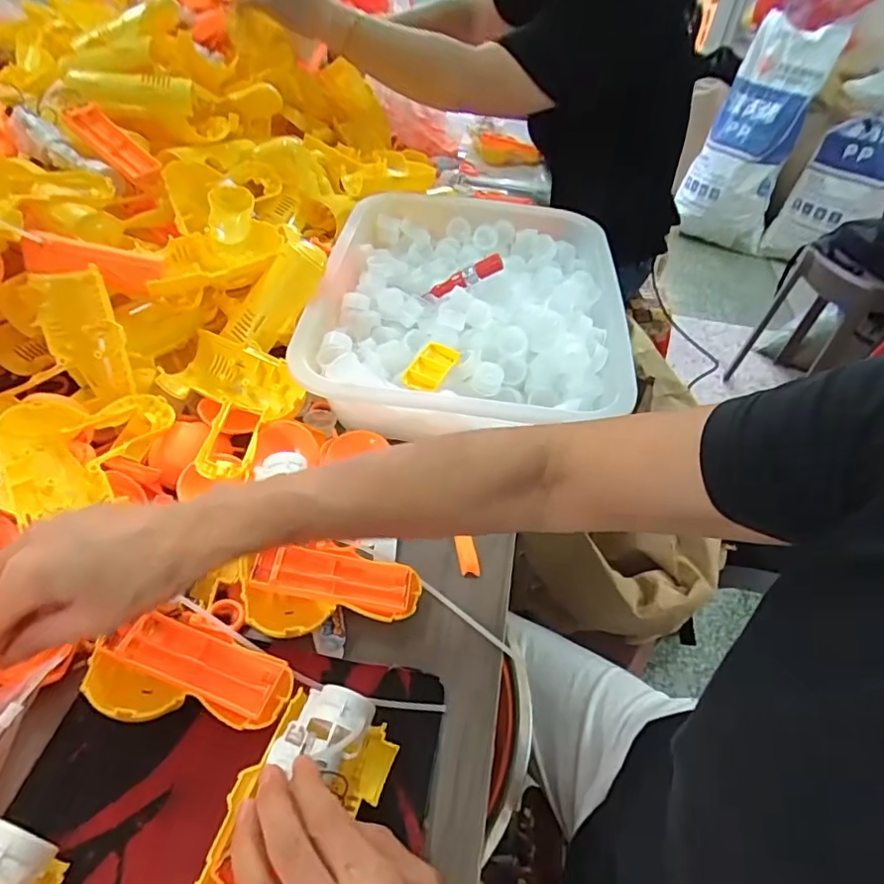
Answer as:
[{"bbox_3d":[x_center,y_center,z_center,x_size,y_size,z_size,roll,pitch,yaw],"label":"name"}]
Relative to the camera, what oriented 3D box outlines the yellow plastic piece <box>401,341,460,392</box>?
[{"bbox_3d":[-0.009,-0.069,0.507,0.034,0.012,0.055,22,49,15],"label":"yellow plastic piece"}]

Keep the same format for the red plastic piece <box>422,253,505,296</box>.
[{"bbox_3d":[0.023,-0.176,0.601,0.089,0.021,0.014,-22,46,15],"label":"red plastic piece"}]

